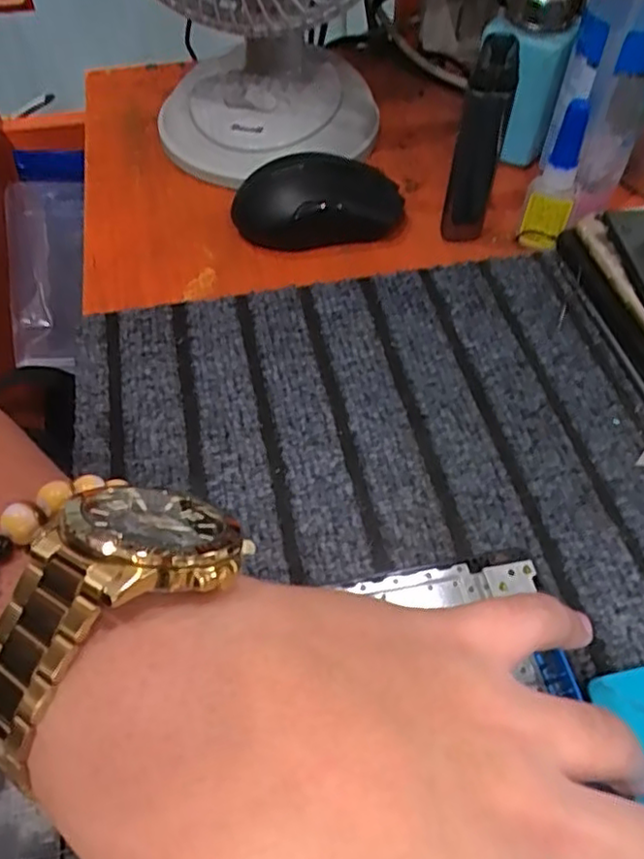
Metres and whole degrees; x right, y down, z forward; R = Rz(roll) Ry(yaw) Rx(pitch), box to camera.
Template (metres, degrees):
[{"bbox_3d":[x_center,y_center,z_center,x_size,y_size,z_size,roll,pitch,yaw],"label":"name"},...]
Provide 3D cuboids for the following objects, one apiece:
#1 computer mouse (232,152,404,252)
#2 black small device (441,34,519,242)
[{"bbox_3d":[-0.003,-0.141,0.400,0.101,0.033,0.058,0,53,1],"label":"computer mouse"},{"bbox_3d":[0.088,-0.160,0.369,0.023,0.107,0.023,16,55,12],"label":"black small device"}]

